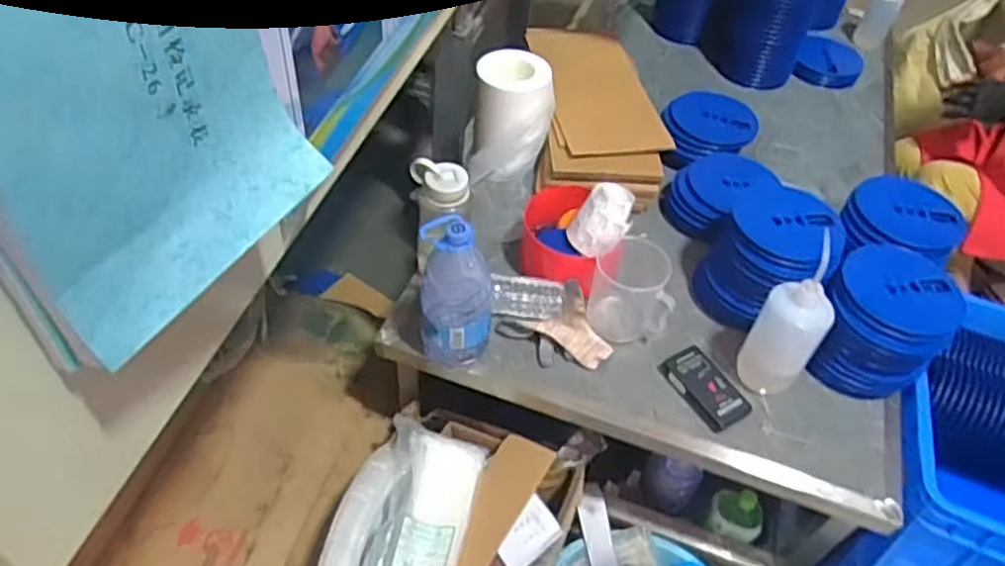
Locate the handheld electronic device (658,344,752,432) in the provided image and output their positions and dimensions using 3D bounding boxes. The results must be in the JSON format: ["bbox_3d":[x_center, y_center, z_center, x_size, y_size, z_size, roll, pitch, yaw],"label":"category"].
[{"bbox_3d":[0.303,0.153,1.057,0.076,0.022,0.129,-23,55,-25],"label":"handheld electronic device"}]

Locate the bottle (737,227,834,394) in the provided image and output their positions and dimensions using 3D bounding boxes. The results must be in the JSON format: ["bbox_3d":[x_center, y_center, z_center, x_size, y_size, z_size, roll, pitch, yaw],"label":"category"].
[{"bbox_3d":[0.405,0.061,1.003,0.076,0.228,0.085,-20,54,-23],"label":"bottle"}]

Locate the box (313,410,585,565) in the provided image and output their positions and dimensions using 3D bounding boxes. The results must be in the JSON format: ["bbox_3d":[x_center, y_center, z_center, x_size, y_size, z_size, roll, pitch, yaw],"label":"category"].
[{"bbox_3d":[-0.085,0.399,1.041,0.306,0.151,0.445,22,50,12],"label":"box"}]

